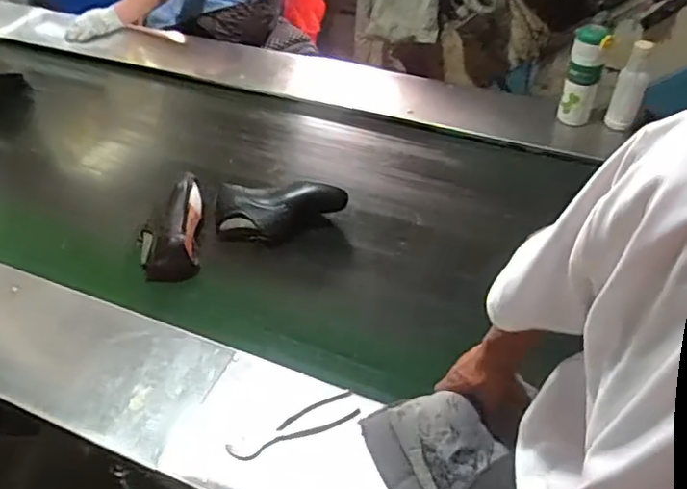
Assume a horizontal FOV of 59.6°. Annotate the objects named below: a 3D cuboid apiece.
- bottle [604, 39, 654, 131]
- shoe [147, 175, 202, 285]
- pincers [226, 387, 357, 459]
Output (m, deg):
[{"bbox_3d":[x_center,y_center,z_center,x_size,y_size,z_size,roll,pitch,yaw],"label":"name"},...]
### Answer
[{"bbox_3d":[0.665,-0.366,1.388,0.064,0.197,0.056,18,20,21],"label":"bottle"},{"bbox_3d":[-0.323,-0.047,1.187,0.094,0.070,0.286,0,56,4],"label":"shoe"},{"bbox_3d":[-0.076,0.268,0.888,0.197,0.024,0.047,-14,44,-12],"label":"pincers"}]

